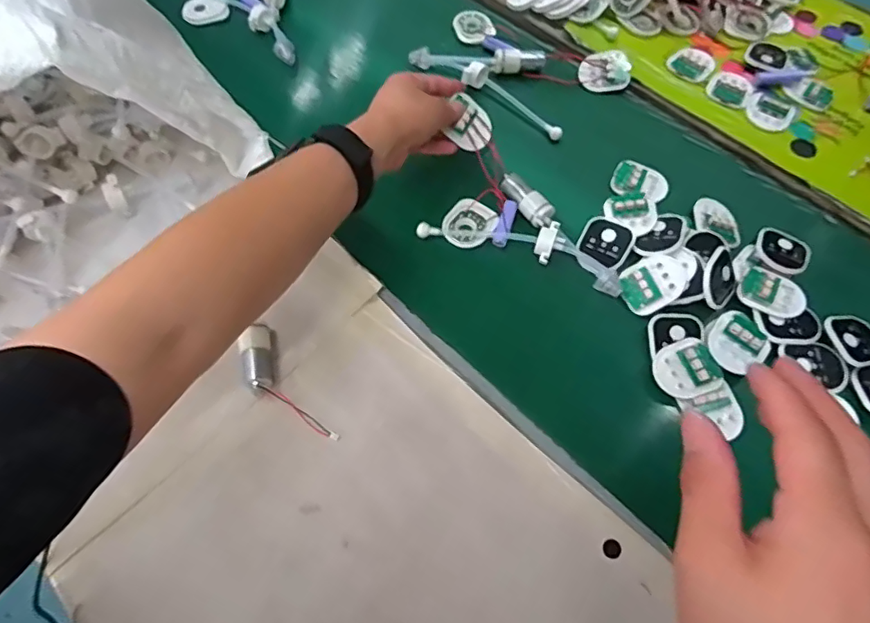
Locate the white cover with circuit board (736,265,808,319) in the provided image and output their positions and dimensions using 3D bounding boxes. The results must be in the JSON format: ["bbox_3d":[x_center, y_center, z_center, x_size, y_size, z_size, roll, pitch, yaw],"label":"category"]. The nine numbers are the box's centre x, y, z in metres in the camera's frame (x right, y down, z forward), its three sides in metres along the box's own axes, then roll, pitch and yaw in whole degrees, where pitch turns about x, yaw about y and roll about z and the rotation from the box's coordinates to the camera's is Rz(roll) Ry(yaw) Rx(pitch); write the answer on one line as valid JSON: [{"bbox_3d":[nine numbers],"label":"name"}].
[{"bbox_3d":[0.317,-0.018,0.502,0.058,0.008,0.047,32,68,14],"label":"white cover with circuit board"}]

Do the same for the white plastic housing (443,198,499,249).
[{"bbox_3d":[0.034,-0.088,0.540,0.049,0.011,0.051,26,66,12],"label":"white plastic housing"}]

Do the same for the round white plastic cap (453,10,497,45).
[{"bbox_3d":[0.049,-0.368,0.694,0.048,0.010,0.063,-14,65,-7],"label":"round white plastic cap"}]

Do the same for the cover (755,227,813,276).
[{"bbox_3d":[0.346,-0.061,0.533,0.051,0.007,0.052,31,67,14],"label":"cover"}]

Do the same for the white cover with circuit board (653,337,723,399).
[{"bbox_3d":[0.218,0.050,0.468,0.050,0.009,0.050,-29,64,11],"label":"white cover with circuit board"}]

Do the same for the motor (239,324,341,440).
[{"bbox_3d":[-0.127,0.064,0.450,0.037,0.022,0.117,-37,70,-17],"label":"motor"}]

